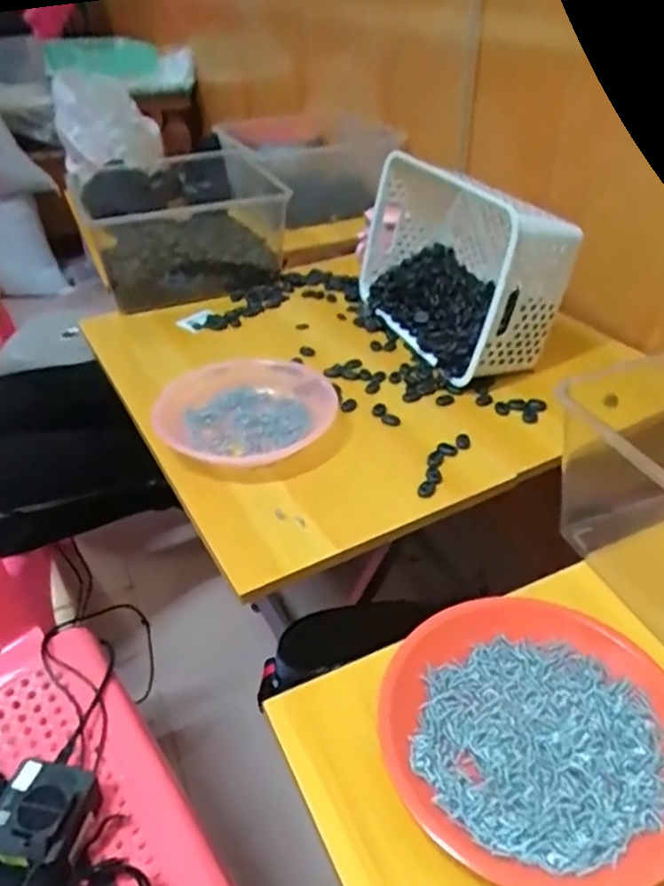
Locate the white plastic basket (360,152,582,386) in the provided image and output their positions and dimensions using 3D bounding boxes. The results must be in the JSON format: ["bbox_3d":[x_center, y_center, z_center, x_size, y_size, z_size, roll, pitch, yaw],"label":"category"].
[{"bbox_3d":[0.157,-0.223,0.846,0.142,0.191,0.311,-16,39,-17],"label":"white plastic basket"}]

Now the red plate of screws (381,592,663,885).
[{"bbox_3d":[0.134,0.183,0.434,0.188,0.017,0.196,-2,37,1],"label":"red plate of screws"}]

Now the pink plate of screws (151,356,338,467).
[{"bbox_3d":[-0.097,-0.043,0.737,0.186,0.038,0.178,-2,37,1],"label":"pink plate of screws"}]

